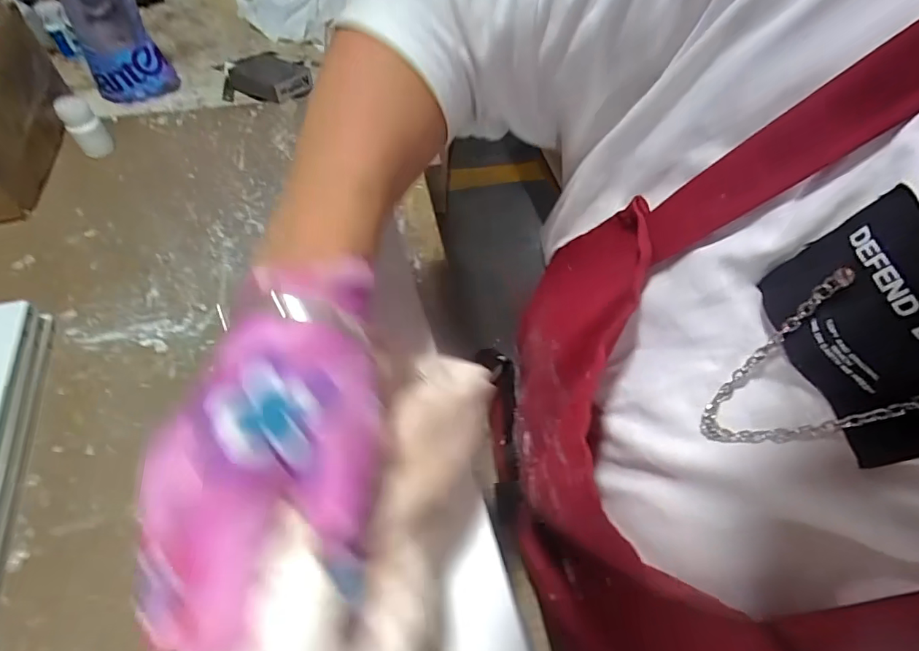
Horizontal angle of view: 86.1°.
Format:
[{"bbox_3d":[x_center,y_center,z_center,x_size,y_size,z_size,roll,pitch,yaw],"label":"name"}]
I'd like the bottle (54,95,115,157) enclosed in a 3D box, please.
[{"bbox_3d":[-0.459,-0.243,0.606,0.038,0.065,0.033,-33,65,-22],"label":"bottle"}]

